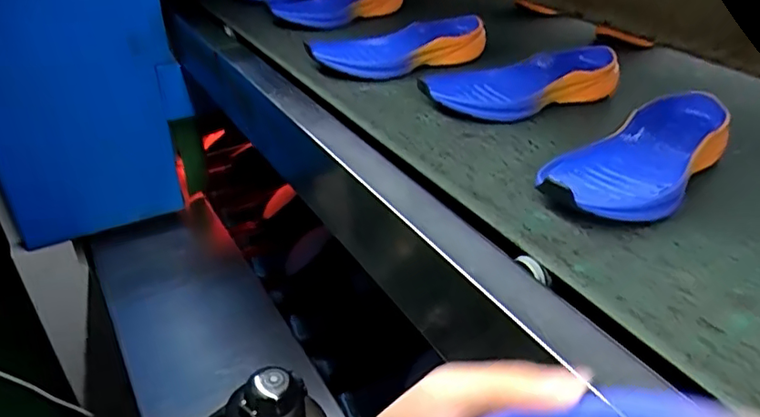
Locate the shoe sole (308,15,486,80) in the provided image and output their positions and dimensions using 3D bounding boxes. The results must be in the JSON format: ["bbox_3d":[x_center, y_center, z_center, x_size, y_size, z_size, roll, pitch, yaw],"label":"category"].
[{"bbox_3d":[0.028,-0.212,0.746,0.237,0.044,0.091,-18,34,-20],"label":"shoe sole"}]

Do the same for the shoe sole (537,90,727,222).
[{"bbox_3d":[0.234,-0.045,0.501,0.260,0.039,0.100,-25,42,-35],"label":"shoe sole"}]

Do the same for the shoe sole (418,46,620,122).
[{"bbox_3d":[0.166,-0.148,0.656,0.242,0.037,0.108,-16,36,-24],"label":"shoe sole"}]

